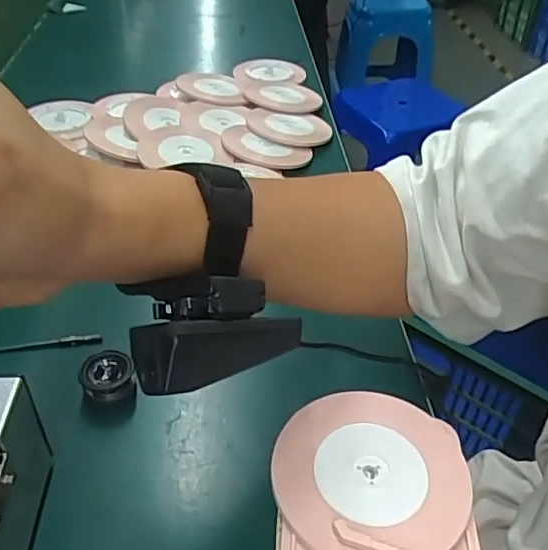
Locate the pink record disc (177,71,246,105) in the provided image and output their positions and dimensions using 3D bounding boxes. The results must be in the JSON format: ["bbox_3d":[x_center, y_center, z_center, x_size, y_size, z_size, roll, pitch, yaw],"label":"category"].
[{"bbox_3d":[-0.082,-0.242,0.749,0.080,0.020,0.078,1,41,-1],"label":"pink record disc"}]

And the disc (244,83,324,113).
[{"bbox_3d":[0.011,-0.236,0.759,0.095,0.008,0.100,1,41,-1],"label":"disc"}]

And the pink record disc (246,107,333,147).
[{"bbox_3d":[0.018,-0.178,0.693,0.097,0.007,0.089,1,41,-1],"label":"pink record disc"}]

